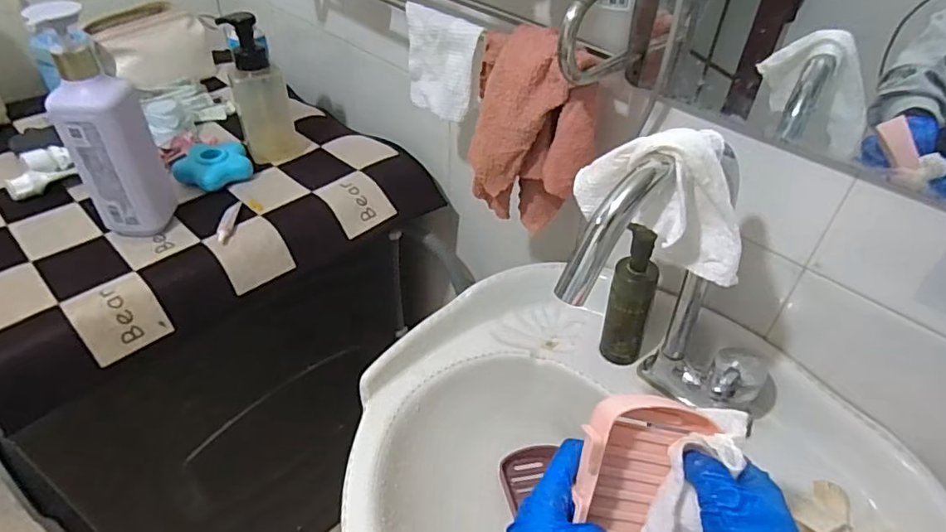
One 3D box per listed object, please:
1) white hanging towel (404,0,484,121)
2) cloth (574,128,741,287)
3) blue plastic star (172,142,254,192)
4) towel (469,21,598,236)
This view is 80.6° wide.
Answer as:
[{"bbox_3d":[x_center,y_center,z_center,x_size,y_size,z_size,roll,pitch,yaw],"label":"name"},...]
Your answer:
[{"bbox_3d":[-0.035,-0.225,0.628,0.099,0.106,0.023,35,51,30],"label":"white hanging towel"},{"bbox_3d":[0.140,-0.048,0.413,0.121,0.097,0.066,5,42,2],"label":"cloth"},{"bbox_3d":[-0.371,-0.141,0.794,0.096,0.031,0.087,-28,50,-30],"label":"blue plastic star"},{"bbox_3d":[0.060,-0.134,0.583,0.119,0.204,0.087,5,42,2],"label":"towel"}]

